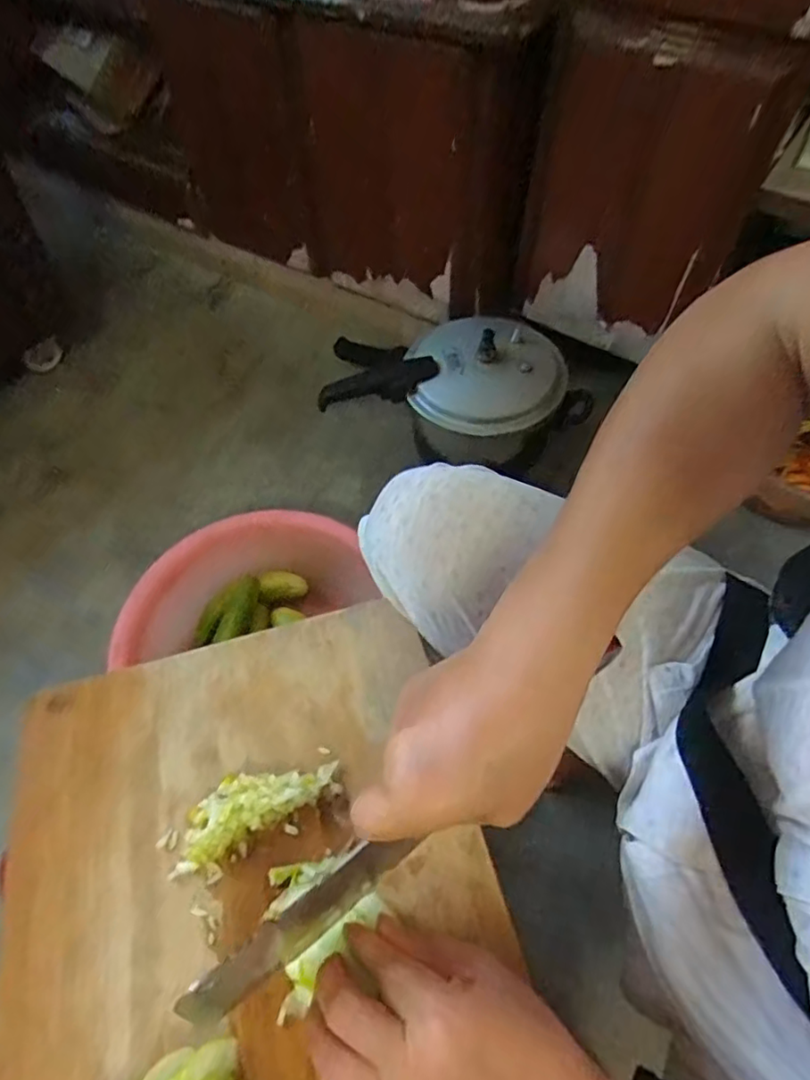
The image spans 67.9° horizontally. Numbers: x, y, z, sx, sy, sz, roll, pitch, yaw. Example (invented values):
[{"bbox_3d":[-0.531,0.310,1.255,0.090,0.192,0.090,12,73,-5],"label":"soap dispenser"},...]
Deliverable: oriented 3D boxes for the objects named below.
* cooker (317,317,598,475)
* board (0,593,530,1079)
[{"bbox_3d":[0.078,-0.222,0.932,0.391,0.189,0.185,5,58,5],"label":"cooker"},{"bbox_3d":[-0.090,0.228,0.332,0.283,0.029,0.396,-16,56,-5],"label":"board"}]

